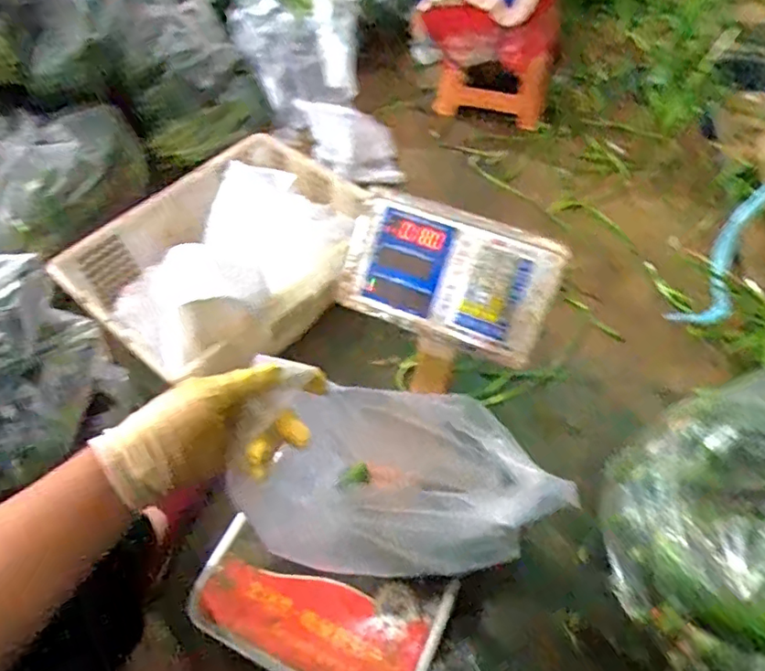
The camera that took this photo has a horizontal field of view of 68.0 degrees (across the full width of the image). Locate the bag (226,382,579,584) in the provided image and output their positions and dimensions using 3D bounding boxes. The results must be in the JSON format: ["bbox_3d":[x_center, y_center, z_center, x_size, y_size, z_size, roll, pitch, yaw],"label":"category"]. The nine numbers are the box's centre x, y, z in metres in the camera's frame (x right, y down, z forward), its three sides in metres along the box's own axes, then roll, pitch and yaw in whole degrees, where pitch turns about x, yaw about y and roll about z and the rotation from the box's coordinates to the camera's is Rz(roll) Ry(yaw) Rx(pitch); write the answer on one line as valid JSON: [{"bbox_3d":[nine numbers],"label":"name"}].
[{"bbox_3d":[0.026,0.172,0.627,0.312,0.276,0.160,-14,56,-10],"label":"bag"}]

